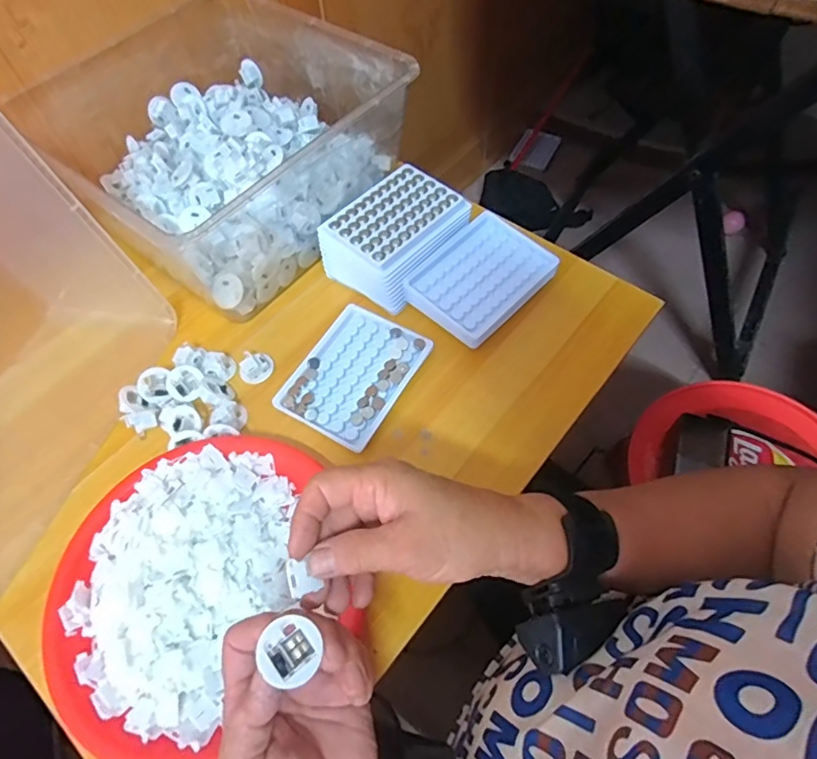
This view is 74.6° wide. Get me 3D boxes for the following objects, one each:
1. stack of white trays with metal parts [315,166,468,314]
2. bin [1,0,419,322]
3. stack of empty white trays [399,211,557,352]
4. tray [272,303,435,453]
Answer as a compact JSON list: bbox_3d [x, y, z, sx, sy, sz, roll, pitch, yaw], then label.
[{"bbox_3d":[-0.014,-0.149,0.548,0.099,0.056,0.127,34,67,19],"label":"stack of white trays with metal parts"},{"bbox_3d":[-0.188,-0.257,0.571,0.299,0.125,0.284,34,67,19],"label":"bin"},{"bbox_3d":[0.074,-0.102,0.536,0.099,0.027,0.133,37,68,20],"label":"stack of empty white trays"},{"bbox_3d":[-0.050,-0.007,0.500,0.097,0.009,0.130,26,65,16],"label":"tray"}]

